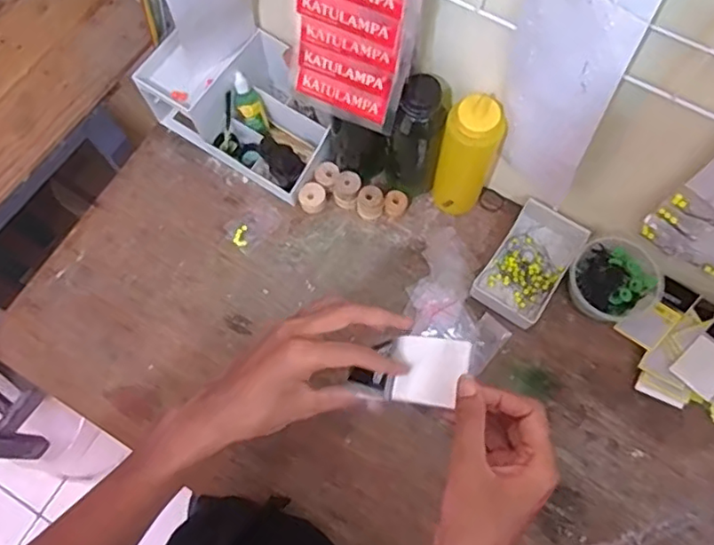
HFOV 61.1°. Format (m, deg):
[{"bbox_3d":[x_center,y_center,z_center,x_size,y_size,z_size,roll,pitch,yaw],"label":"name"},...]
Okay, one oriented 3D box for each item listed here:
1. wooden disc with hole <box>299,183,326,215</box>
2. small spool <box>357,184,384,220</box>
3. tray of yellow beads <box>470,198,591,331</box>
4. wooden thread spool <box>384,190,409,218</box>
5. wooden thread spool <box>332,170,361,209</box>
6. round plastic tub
[{"bbox_3d":[-0.056,-0.093,0.764,0.031,0.025,0.033,0,71,1],"label":"wooden disc with hole"},{"bbox_3d":[0.016,-0.087,0.752,0.031,0.037,0.030,0,71,1],"label":"small spool"},{"bbox_3d":[0.207,-0.011,0.722,0.083,0.035,0.136,33,75,12],"label":"tray of yellow beads"},{"bbox_3d":[0.050,-0.087,0.761,0.029,0.023,0.031,0,71,1],"label":"wooden thread spool"},{"bbox_3d":[-0.013,-0.103,0.758,0.035,0.037,0.037,0,71,1],"label":"wooden thread spool"},{"bbox_3d":[0.295,0.009,0.700,0.091,0.060,0.085,0,71,1],"label":"round plastic tub"}]

